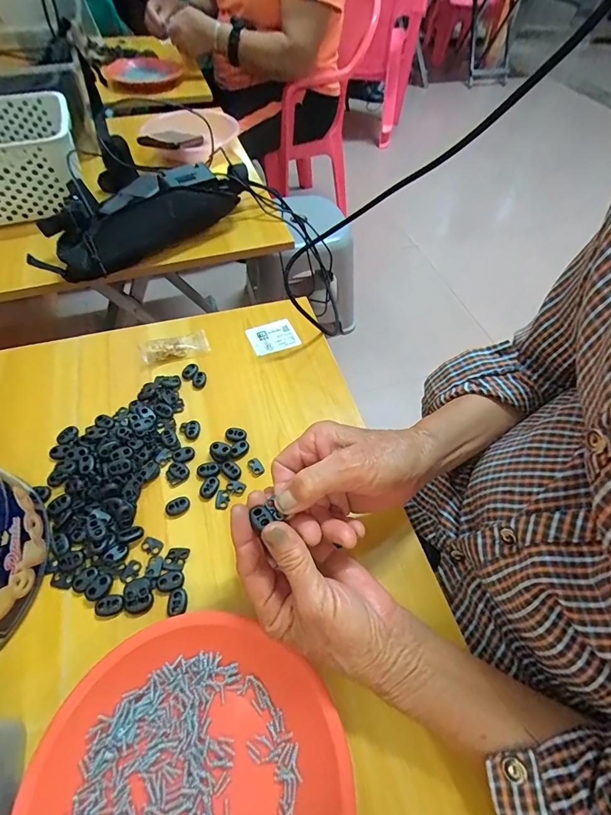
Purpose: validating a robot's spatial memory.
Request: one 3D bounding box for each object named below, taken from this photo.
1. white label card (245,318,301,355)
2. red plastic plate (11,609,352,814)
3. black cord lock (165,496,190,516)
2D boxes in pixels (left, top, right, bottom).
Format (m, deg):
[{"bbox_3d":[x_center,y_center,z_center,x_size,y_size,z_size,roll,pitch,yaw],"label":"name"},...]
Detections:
[{"bbox_3d":[-0.042,-0.091,0.493,0.060,0.004,0.047,-21,63,-17],"label":"white label card"},{"bbox_3d":[-0.073,0.241,0.238,0.186,0.024,0.191,2,54,-2],"label":"red plastic plate"},{"bbox_3d":[-0.119,0.091,0.356,0.022,0.006,0.014,-25,59,-20],"label":"black cord lock"}]

